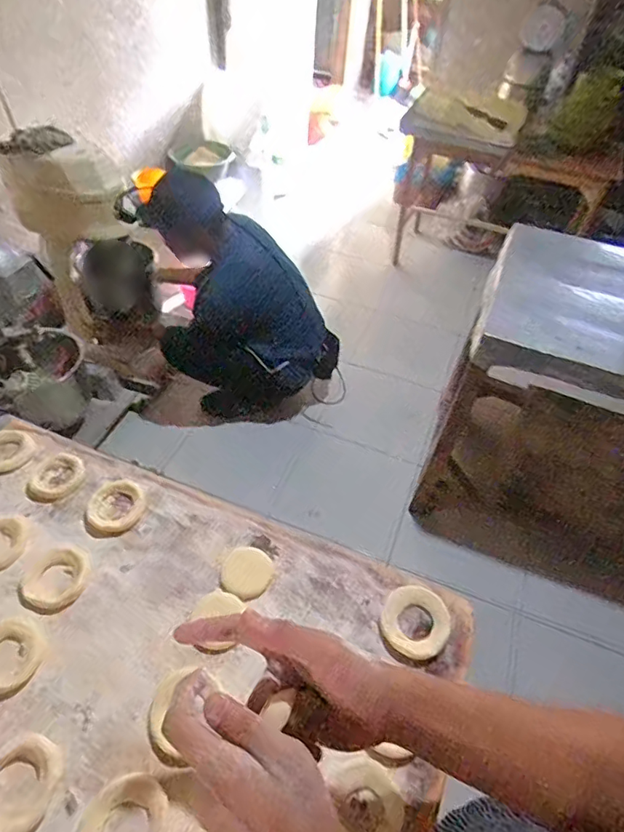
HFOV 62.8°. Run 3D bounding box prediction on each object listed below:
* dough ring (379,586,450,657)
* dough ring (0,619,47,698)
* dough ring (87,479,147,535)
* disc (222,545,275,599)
[{"bbox_3d":[0.104,0.206,0.513,0.066,0.007,0.070,2,49,-2],"label":"dough ring"},{"bbox_3d":[-0.283,0.222,0.473,0.063,0.006,0.065,2,49,-2],"label":"dough ring"},{"bbox_3d":[-0.222,0.103,0.585,0.060,0.008,0.065,2,49,-2],"label":"dough ring"},{"bbox_3d":[-0.067,0.163,0.535,0.052,0.004,0.051,2,49,-2],"label":"disc"}]

